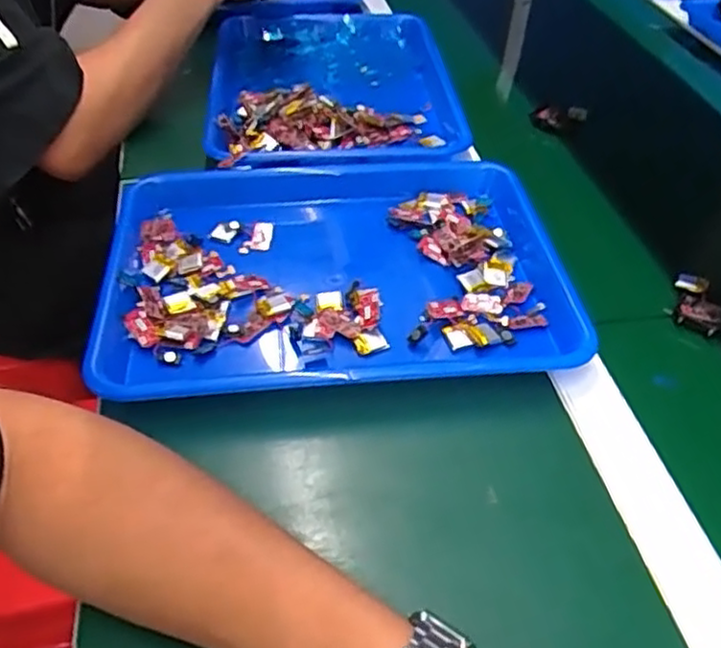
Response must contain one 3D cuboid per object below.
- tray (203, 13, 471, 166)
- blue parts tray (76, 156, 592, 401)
[{"bbox_3d":[-0.033,-0.263,0.780,0.261,0.056,0.368,-4,43,-6],"label":"tray"},{"bbox_3d":[-0.019,-0.047,0.541,0.350,0.034,0.255,-3,43,-5],"label":"blue parts tray"}]

